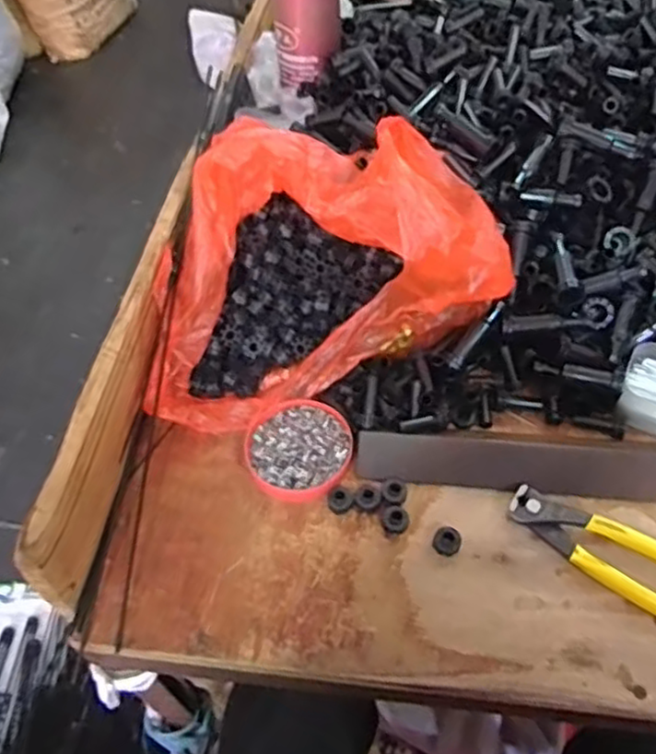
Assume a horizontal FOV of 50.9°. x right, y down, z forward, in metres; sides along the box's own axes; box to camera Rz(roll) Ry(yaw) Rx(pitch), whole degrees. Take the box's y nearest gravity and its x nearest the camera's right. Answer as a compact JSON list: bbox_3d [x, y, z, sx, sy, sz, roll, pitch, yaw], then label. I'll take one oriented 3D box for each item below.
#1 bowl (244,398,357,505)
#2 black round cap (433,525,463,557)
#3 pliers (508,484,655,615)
[{"bbox_3d":[-0.023,0.055,0.530,0.080,0.017,0.080,-2,52,2],"label":"bowl"},{"bbox_3d":[0.083,0.115,0.482,0.018,0.014,0.016,9,53,11],"label":"black round cap"},{"bbox_3d":[0.201,0.124,0.464,0.163,0.015,0.045,27,58,23],"label":"pliers"}]

